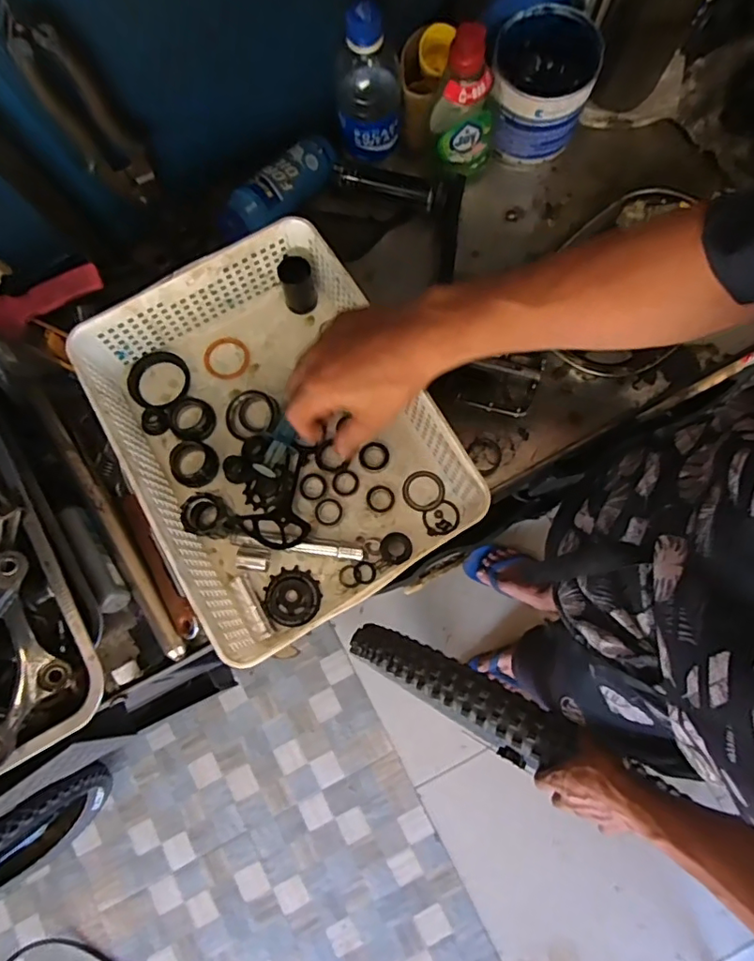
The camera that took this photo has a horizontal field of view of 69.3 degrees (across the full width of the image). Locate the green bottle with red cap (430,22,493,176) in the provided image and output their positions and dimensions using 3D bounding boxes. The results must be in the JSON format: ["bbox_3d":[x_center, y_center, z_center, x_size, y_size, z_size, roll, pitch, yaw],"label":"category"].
[{"bbox_3d":[0.086,-0.350,0.517,0.064,0.147,0.036,-9,77,-1],"label":"green bottle with red cap"}]

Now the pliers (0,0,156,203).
[{"bbox_3d":[-0.234,-0.296,0.449,0.049,0.176,0.016,-35,79,-2],"label":"pliers"}]

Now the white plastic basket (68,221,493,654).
[{"bbox_3d":[-0.089,-0.043,0.498,0.245,0.080,0.327,-30,78,-5],"label":"white plastic basket"}]

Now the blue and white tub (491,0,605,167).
[{"bbox_3d":[0.166,-0.391,0.557,0.102,0.097,0.099,5,80,5],"label":"blue and white tub"}]

